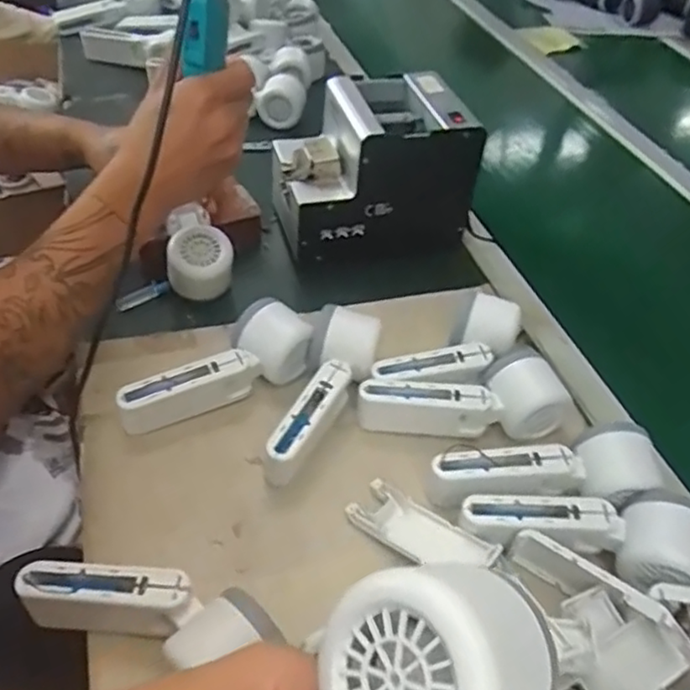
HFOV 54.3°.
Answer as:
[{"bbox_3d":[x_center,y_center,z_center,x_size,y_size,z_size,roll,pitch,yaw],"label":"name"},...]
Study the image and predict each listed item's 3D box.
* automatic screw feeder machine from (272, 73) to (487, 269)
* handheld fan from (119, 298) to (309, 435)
[{"bbox_3d":[0.025,-0.182,0.686,0.181,0.135,0.130,-6,45,-14],"label":"automatic screw feeder machine"},{"bbox_3d":[-0.106,0.016,0.541,0.157,0.053,0.048,-21,50,-26],"label":"handheld fan"}]

